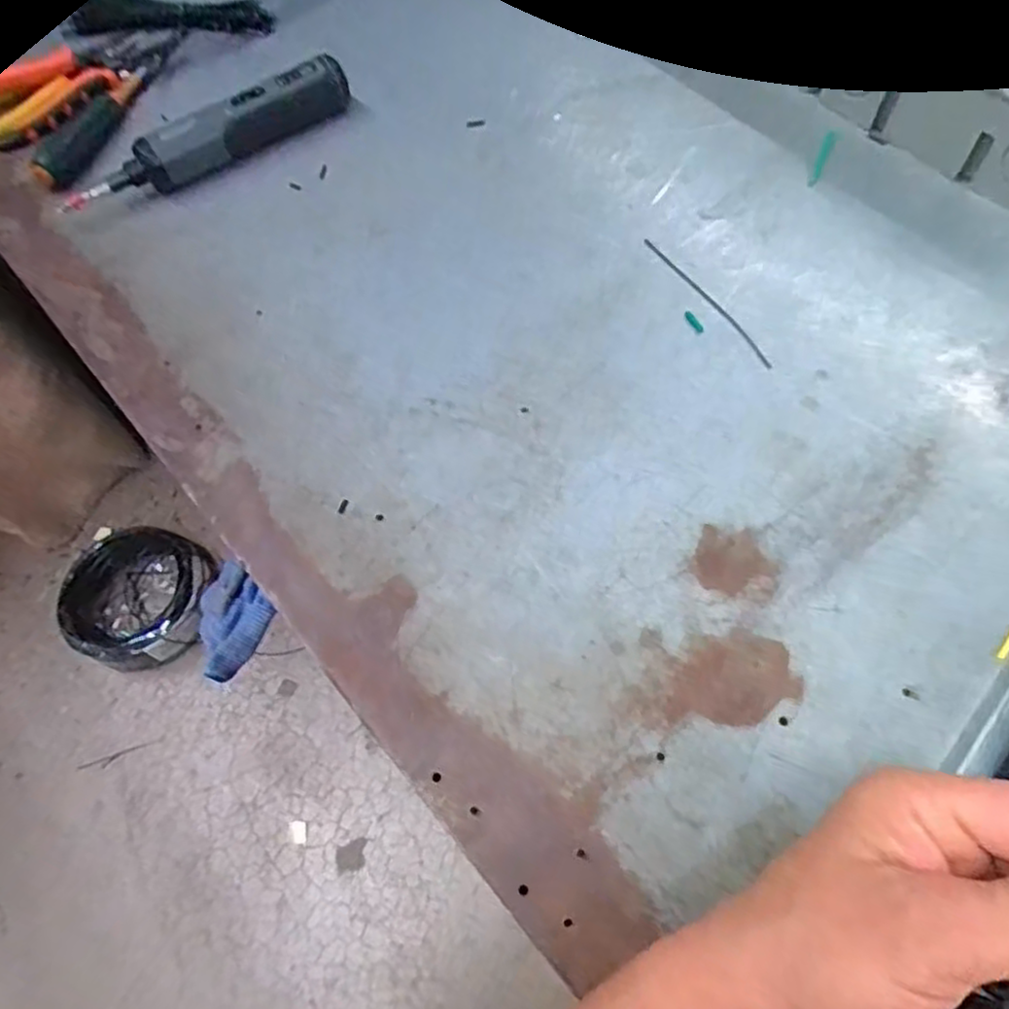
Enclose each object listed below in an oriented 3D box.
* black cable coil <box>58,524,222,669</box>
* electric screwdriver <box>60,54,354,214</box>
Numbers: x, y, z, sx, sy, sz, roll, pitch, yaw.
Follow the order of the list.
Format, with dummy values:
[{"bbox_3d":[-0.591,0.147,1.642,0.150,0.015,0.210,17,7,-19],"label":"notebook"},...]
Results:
[{"bbox_3d":[-0.518,0.130,1.002,0.211,0.083,0.194,22,67,14],"label":"black cable coil"},{"bbox_3d":[-0.214,-0.269,0.517,0.216,0.031,0.031,-28,65,-10],"label":"electric screwdriver"}]

